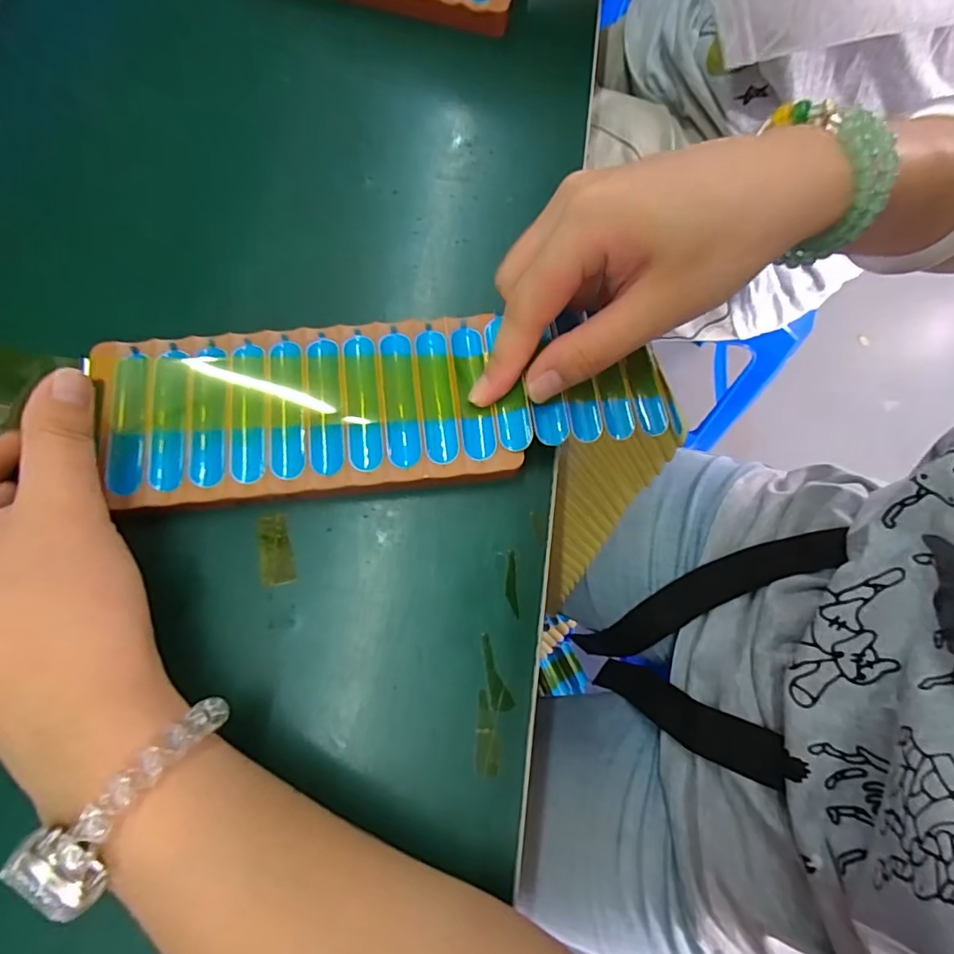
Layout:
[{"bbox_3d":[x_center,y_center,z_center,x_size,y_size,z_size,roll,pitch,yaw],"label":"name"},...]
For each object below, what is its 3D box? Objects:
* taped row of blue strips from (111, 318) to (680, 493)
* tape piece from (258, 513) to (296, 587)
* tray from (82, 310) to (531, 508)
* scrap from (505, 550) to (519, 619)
[{"bbox_3d":[-0.033,-0.035,0.221,0.225,0.014,0.065,-3,74,-5],"label":"taped row of blue strips"},{"bbox_3d":[-0.083,0.029,0.215,0.013,0.004,0.029,-10,73,-6],"label":"tape piece"},{"bbox_3d":[-0.066,-0.031,0.217,0.168,0.015,0.073,-3,74,-6],"label":"tray"},{"bbox_3d":[0.014,0.044,0.216,0.005,0.004,0.027,-2,73,-4],"label":"scrap"}]

